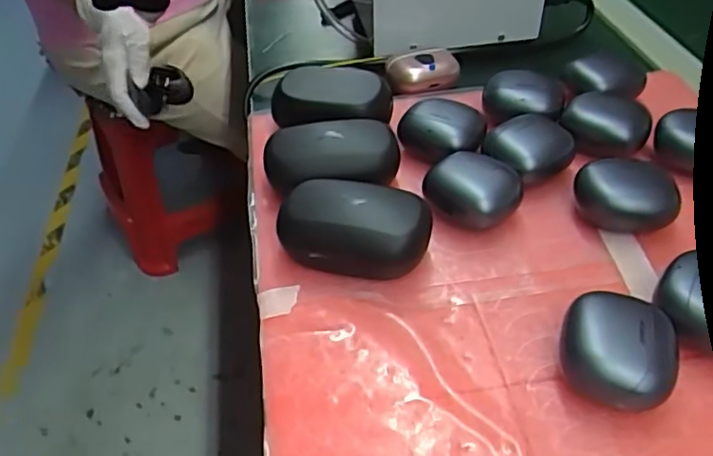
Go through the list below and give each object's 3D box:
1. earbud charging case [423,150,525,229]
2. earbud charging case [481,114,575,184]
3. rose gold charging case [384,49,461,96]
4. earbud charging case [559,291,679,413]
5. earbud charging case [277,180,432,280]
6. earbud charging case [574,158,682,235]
[{"bbox_3d":[0.072,-0.022,0.374,0.055,0.031,0.040,15,46,17],"label":"earbud charging case"},{"bbox_3d":[0.116,-0.051,0.408,0.055,0.028,0.042,-20,47,-18],"label":"earbud charging case"},{"bbox_3d":[0.054,-0.129,0.498,0.059,0.020,0.035,-10,44,-8],"label":"rose gold charging case"},{"bbox_3d":[0.124,0.058,0.288,0.050,0.030,0.052,15,46,17],"label":"earbud charging case"},{"bbox_3d":[-0.001,0.001,0.351,0.084,0.038,0.052,7,44,11],"label":"earbud charging case"},{"bbox_3d":[0.166,-0.019,0.374,0.059,0.029,0.039,13,47,19],"label":"earbud charging case"}]

